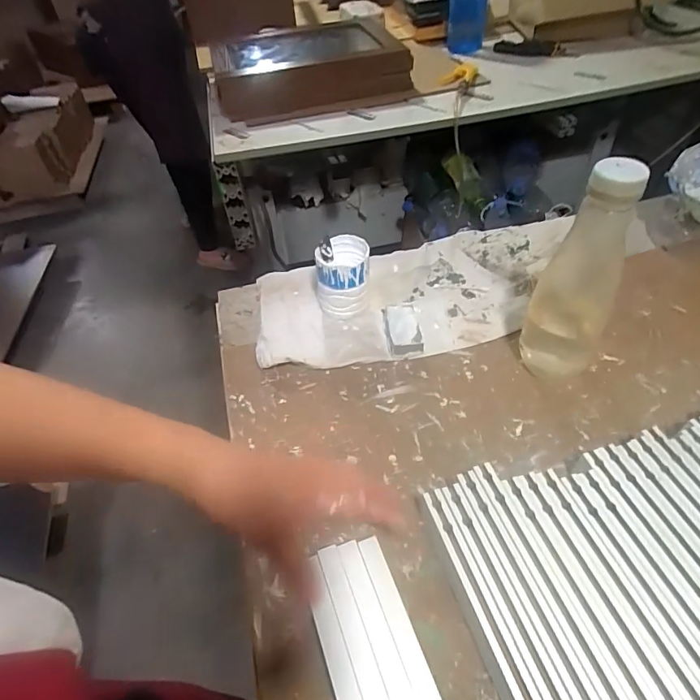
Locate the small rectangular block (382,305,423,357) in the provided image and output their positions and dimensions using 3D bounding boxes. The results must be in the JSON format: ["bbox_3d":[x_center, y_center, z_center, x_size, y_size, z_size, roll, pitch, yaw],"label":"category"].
[{"bbox_3d":[0.062,-0.027,0.552,0.039,0.027,0.075,-5,47,-1],"label":"small rectangular block"}]

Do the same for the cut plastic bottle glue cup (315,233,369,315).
[{"bbox_3d":[-0.009,-0.090,0.574,0.061,0.081,0.057,-2,47,2],"label":"cut plastic bottle glue cup"}]

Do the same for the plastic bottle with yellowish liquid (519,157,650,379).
[{"bbox_3d":[0.221,-0.069,0.440,0.068,0.225,0.057,27,54,25],"label":"plastic bottle with yellowish liquid"}]

